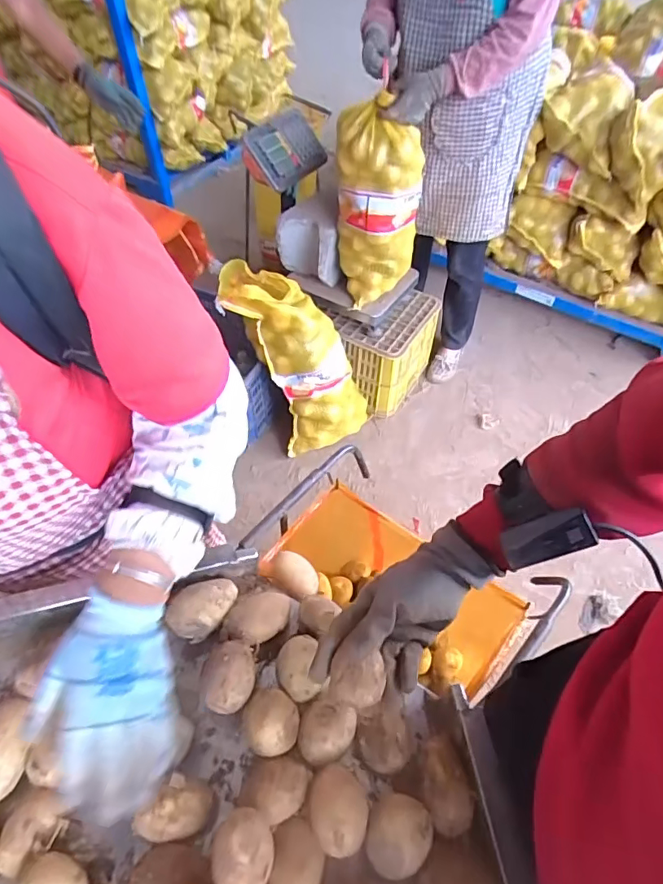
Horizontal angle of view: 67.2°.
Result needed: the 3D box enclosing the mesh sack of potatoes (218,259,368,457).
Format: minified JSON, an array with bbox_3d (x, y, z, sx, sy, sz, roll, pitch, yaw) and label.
[{"bbox_3d":[-0.084,-0.267,1.509,0.220,0.609,0.282,1,44,41],"label":"mesh sack of potatoes"}]

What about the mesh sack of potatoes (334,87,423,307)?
[{"bbox_3d":[0.123,-0.658,1.394,0.234,0.478,0.185,10,53,6],"label":"mesh sack of potatoes"}]

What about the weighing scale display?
[{"bbox_3d":[-0.121,-0.898,1.516,0.184,0.085,0.294,46,54,-19],"label":"weighing scale display"}]

